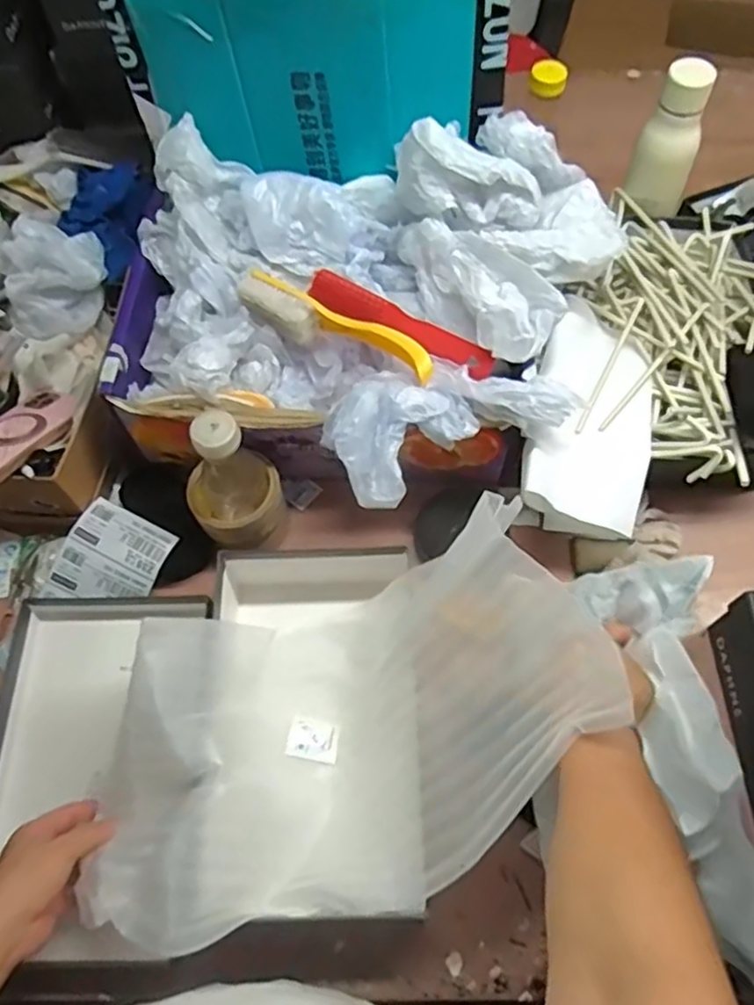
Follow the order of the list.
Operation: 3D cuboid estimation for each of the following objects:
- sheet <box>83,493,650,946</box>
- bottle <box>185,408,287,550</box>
[{"bbox_3d":[-0.037,0.182,0.540,0.377,0.195,0.227,-15,65,-6],"label":"sheet"},{"bbox_3d":[-0.137,-0.016,0.650,0.087,0.160,0.072,-14,65,-6],"label":"bottle"}]

